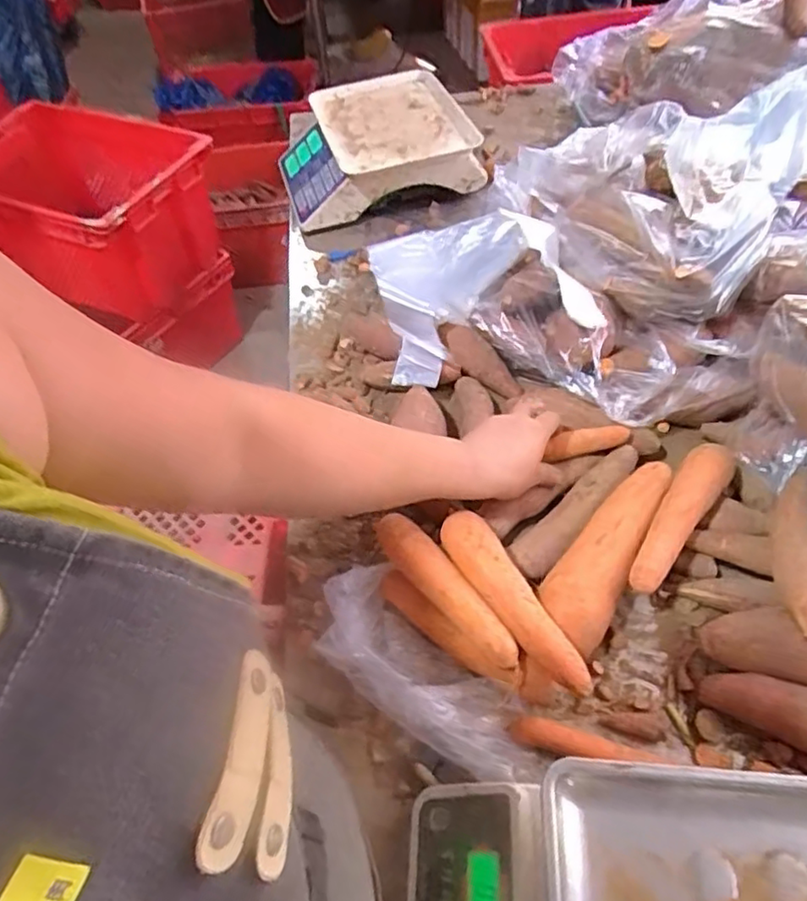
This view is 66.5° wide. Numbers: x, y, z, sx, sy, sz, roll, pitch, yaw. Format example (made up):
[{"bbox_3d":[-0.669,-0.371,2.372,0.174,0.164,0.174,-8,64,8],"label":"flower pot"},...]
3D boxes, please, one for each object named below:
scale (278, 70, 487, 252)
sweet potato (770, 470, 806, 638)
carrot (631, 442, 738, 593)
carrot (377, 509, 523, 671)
[{"bbox_3d":[-0.057,-0.481,1.007,0.289,0.115,0.280,-21,54,-12],"label":"scale"},{"bbox_3d":[0.330,0.085,0.512,0.046,0.052,0.154,11,54,12],"label":"sweet potato"},{"bbox_3d":[0.244,0.062,0.553,0.041,0.041,0.169,32,61,25],"label":"carrot"},{"bbox_3d":[0.036,0.121,0.538,0.035,0.046,0.171,-34,58,-20],"label":"carrot"}]

